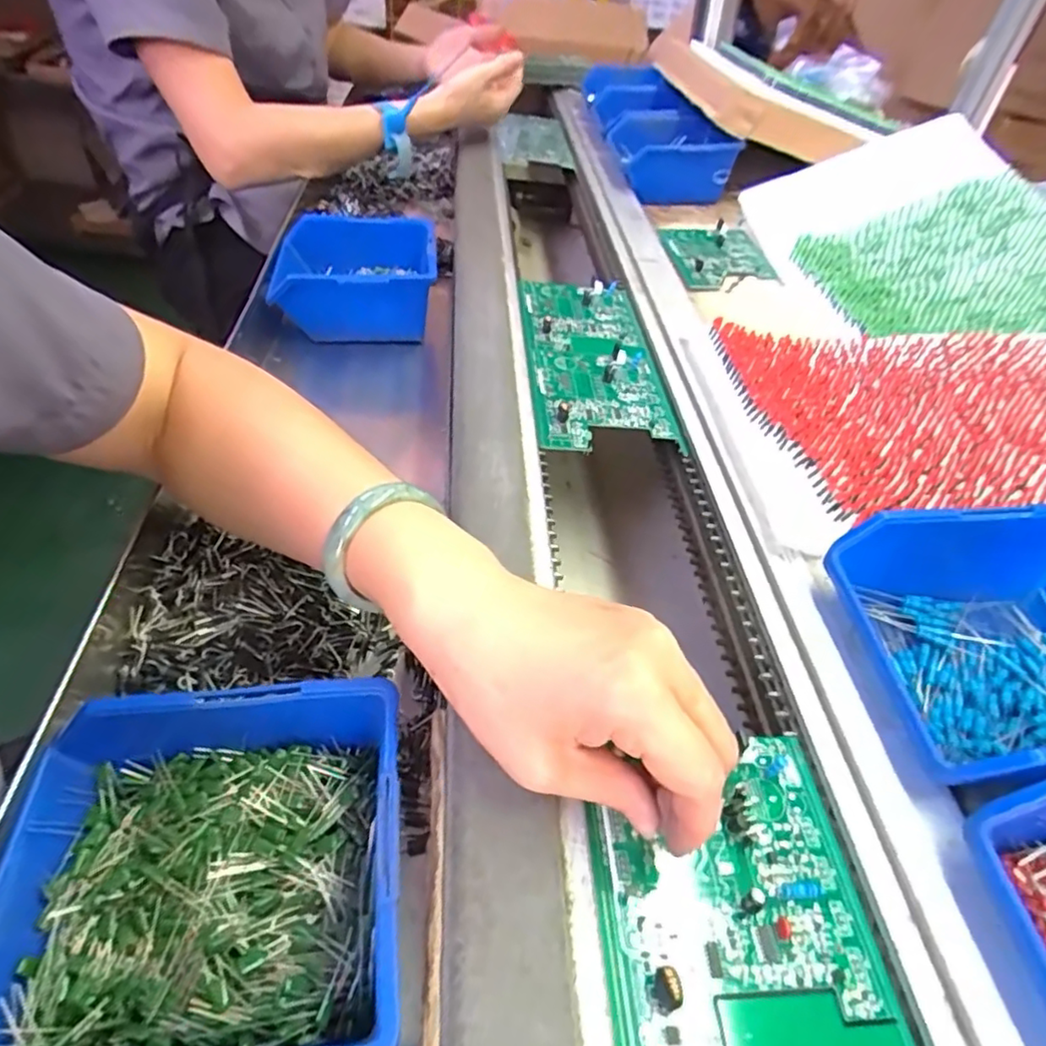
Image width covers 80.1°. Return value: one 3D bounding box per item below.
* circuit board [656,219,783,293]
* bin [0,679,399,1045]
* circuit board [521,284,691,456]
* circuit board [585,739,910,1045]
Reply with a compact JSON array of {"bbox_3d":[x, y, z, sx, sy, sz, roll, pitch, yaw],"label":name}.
[{"bbox_3d":[0.192,-0.262,0.613,0.094,0.018,0.101,-6,47,-12],"label":"circuit board"},{"bbox_3d":[-0.110,0.121,0.210,0.135,0.042,0.124,-1,46,-8],"label":"bin"},{"bbox_3d":[0.050,-0.124,0.462,0.092,0.012,0.207,0,46,-7],"label":"circuit board"},{"bbox_3d":[0.075,0.161,0.191,0.091,0.014,0.179,-2,49,-4],"label":"circuit board"}]

